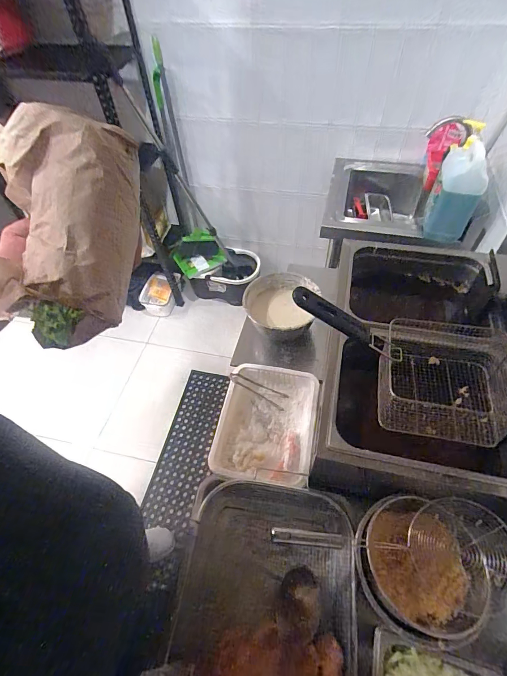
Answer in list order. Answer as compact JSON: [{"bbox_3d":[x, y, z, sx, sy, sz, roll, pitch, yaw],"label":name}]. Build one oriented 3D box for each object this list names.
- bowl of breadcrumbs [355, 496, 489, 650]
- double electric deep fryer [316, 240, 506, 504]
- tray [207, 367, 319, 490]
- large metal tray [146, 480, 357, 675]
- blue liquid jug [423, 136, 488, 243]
[{"bbox_3d":[0.254,0.353,0.540,0.173,0.068,0.185,7,55,8],"label":"bowl of breadcrumbs"},{"bbox_3d":[0.384,0.004,0.688,0.436,0.247,0.581,10,55,9],"label":"double electric deep fryer"},{"bbox_3d":[0.026,0.188,0.762,0.207,0.062,0.257,8,55,8],"label":"tray"},{"bbox_3d":[0.014,0.450,0.554,0.287,0.079,0.403,7,55,8],"label":"large metal tray"},{"bbox_3d":[0.628,-0.455,1.073,0.141,0.275,0.163,21,58,17],"label":"blue liquid jug"}]

